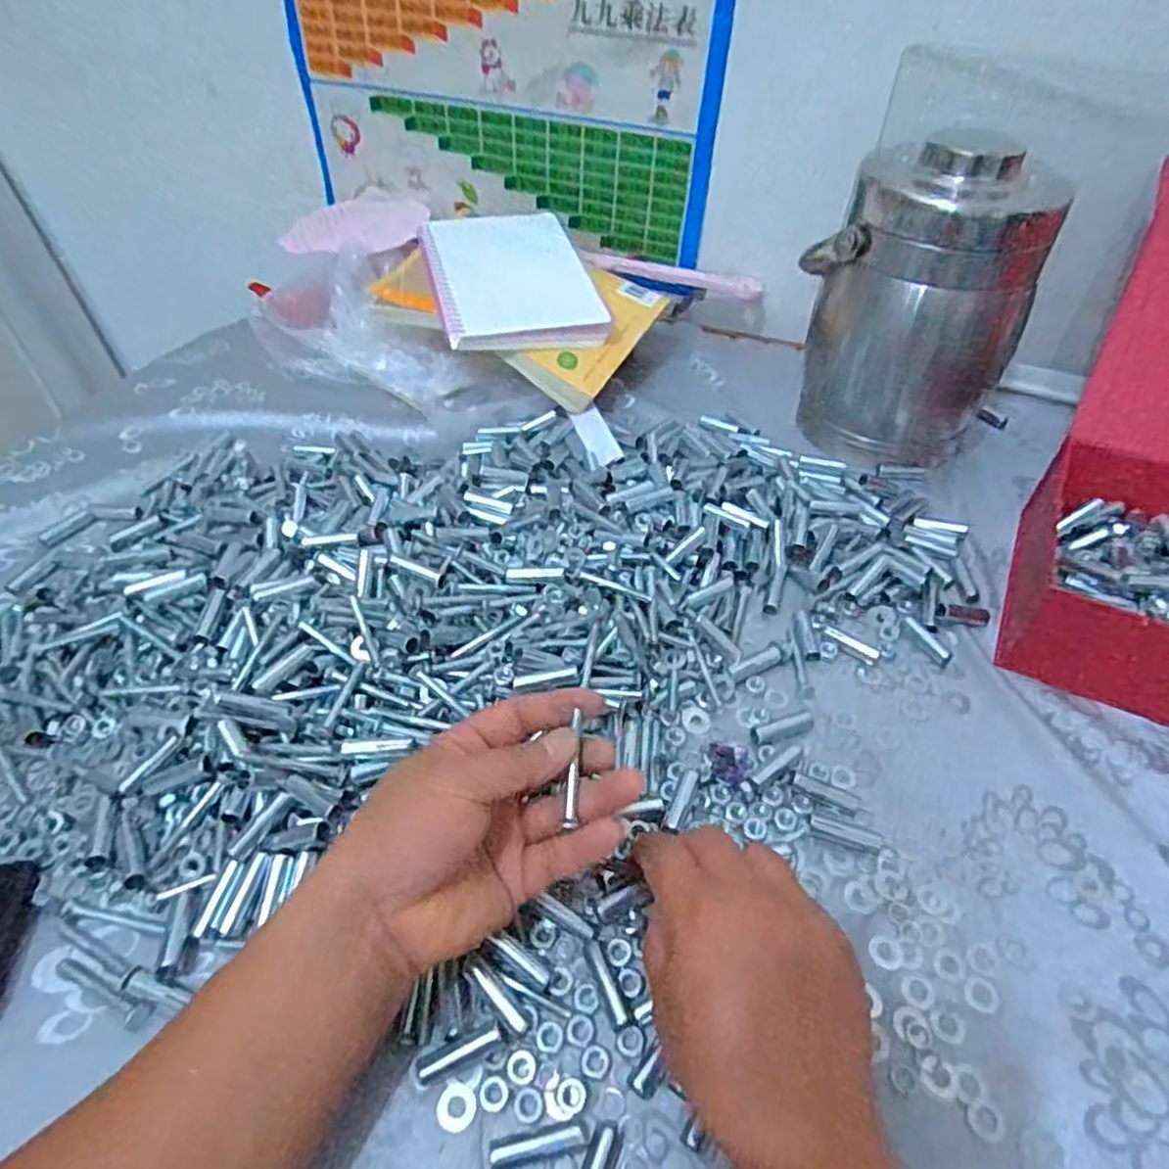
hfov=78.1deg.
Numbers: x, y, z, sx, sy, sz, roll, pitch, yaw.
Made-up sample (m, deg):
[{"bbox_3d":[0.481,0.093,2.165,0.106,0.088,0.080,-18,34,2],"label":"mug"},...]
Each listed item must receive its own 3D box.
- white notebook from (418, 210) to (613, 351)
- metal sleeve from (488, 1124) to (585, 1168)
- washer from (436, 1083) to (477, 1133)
[{"bbox_3d":[-0.075,-0.302,0.703,0.146,0.021,0.214,-12,55,-10],"label":"white notebook"},{"bbox_3d":[-0.020,0.236,0.302,0.040,0.006,0.008,-9,48,-9],"label":"metal sleeve"},{"bbox_3d":[-0.056,0.228,0.314,0.016,0.004,0.017,1,47,-1],"label":"washer"}]

